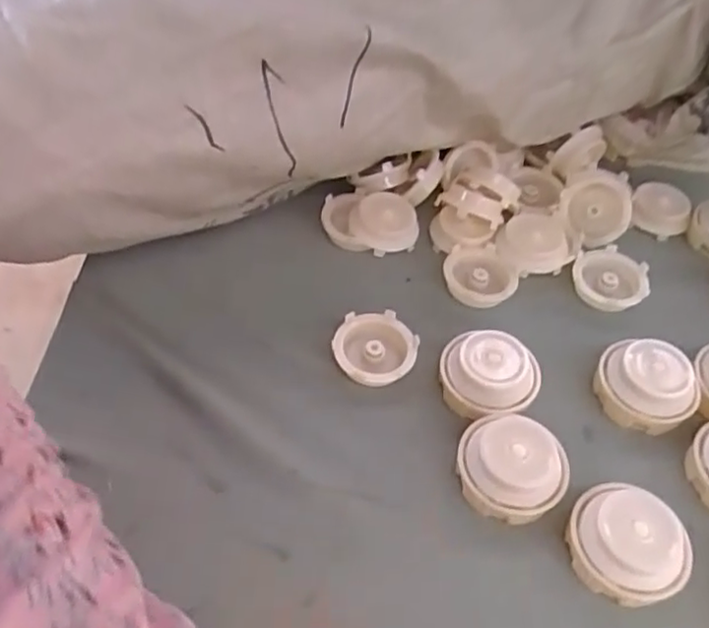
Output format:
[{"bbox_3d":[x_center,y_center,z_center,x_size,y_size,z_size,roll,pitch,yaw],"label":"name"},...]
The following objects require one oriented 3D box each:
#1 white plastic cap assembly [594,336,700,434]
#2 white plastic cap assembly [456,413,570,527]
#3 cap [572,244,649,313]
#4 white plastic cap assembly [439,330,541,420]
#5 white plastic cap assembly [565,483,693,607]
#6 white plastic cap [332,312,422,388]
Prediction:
[{"bbox_3d":[0.188,0.045,0.431,0.059,0.046,0.047,28,53,17],"label":"white plastic cap assembly"},{"bbox_3d":[0.091,0.088,0.392,0.055,0.039,0.056,8,50,1],"label":"white plastic cap assembly"},{"bbox_3d":[0.191,-0.026,0.504,0.052,0.019,0.054,3,50,-4],"label":"cap"},{"bbox_3d":[0.085,0.040,0.429,0.060,0.038,0.049,20,51,11],"label":"white plastic cap assembly"},{"bbox_3d":[0.148,0.126,0.366,0.059,0.038,0.052,22,51,13],"label":"white plastic cap assembly"},{"bbox_3d":[0.013,0.024,0.444,0.054,0.019,0.048,-1,50,-7],"label":"white plastic cap"}]

